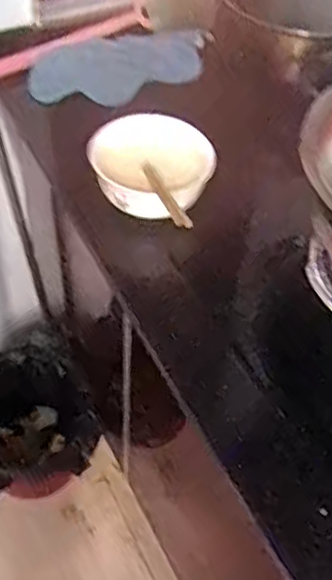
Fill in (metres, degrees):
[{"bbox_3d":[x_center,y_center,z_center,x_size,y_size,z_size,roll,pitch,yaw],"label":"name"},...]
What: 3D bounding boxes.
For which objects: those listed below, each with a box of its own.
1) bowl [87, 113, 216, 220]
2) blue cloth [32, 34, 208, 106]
[{"bbox_3d":[-0.016,-0.149,0.845,0.135,0.080,0.104,13,51,7],"label":"bowl"},{"bbox_3d":[-0.066,-0.337,1.052,0.279,0.071,0.081,-16,53,-16],"label":"blue cloth"}]

